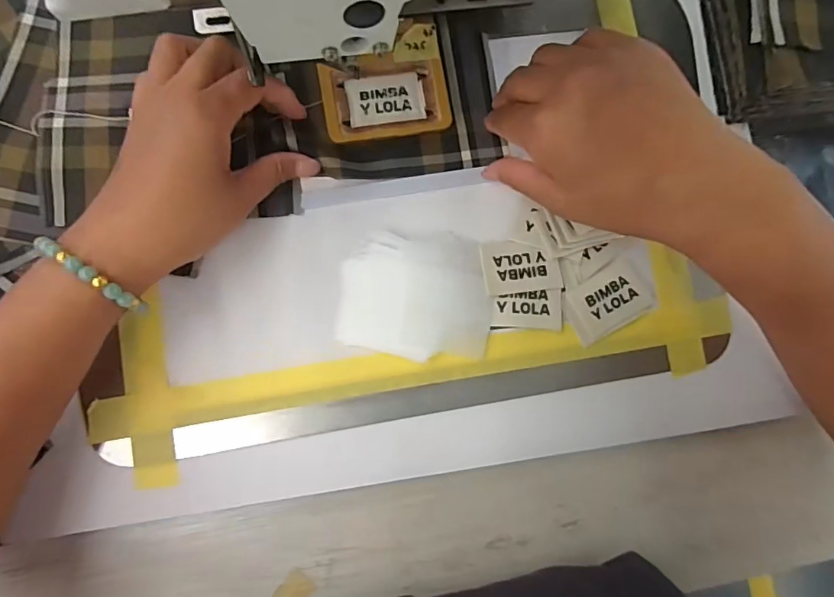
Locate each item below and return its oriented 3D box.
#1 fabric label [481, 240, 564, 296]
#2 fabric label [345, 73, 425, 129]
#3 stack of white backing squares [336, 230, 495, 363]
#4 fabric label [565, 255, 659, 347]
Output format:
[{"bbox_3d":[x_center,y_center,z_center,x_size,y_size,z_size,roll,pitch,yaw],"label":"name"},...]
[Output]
[{"bbox_3d":[0.067,-0.021,0.305,0.049,0.004,0.034,-5,85,-4],"label":"fabric label"},{"bbox_3d":[-0.020,-0.131,0.315,0.050,0.004,0.032,-10,85,-5],"label":"fabric label"},{"bbox_3d":[-0.001,-0.003,0.300,0.091,0.006,0.076,1,85,-4],"label":"stack of white backing squares"},{"bbox_3d":[0.124,0.000,0.308,0.057,0.005,0.037,-27,91,-10],"label":"fabric label"}]

